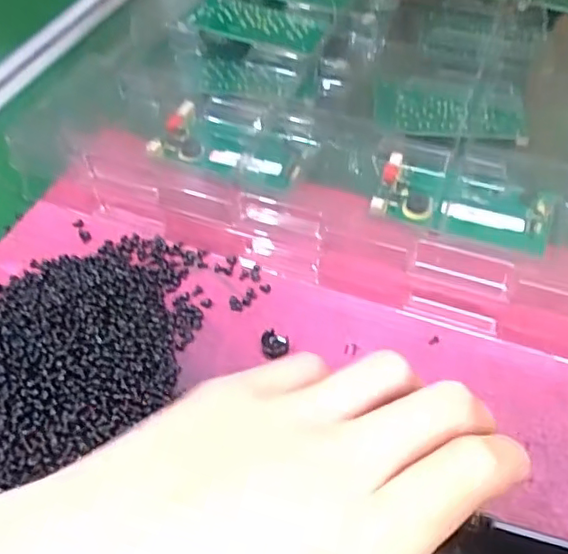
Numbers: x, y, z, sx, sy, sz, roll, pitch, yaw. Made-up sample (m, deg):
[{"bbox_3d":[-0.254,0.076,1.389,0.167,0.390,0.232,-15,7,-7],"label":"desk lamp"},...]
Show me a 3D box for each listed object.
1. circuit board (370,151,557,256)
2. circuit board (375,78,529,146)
[{"bbox_3d":[0.110,-0.047,0.374,0.104,0.013,0.056,18,57,14],"label":"circuit board"},{"bbox_3d":[0.116,-0.117,0.434,0.105,0.007,0.061,6,55,5],"label":"circuit board"}]

